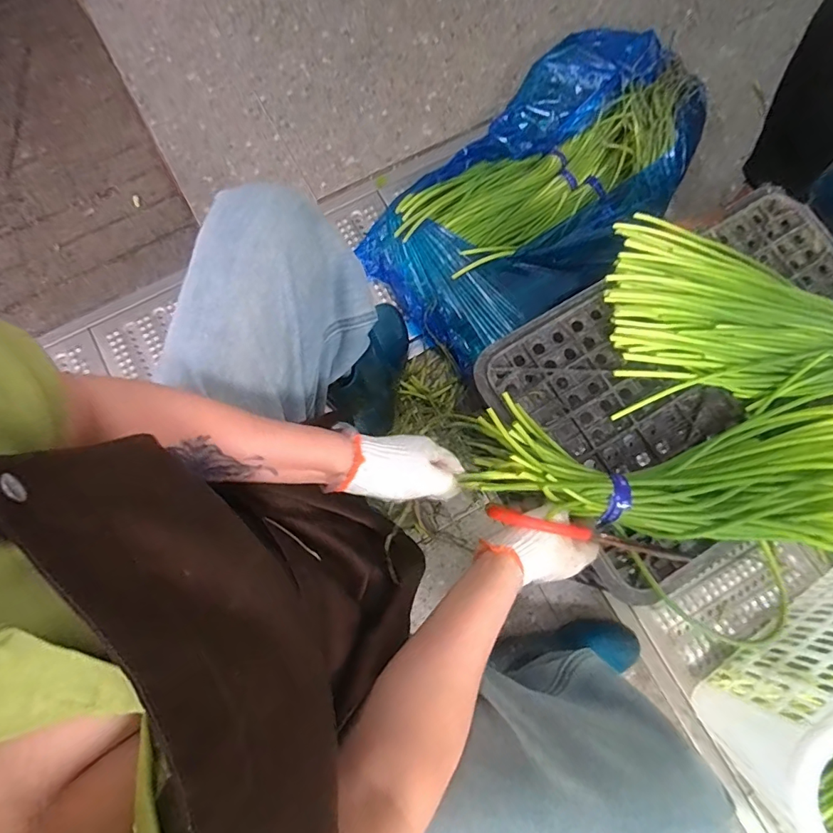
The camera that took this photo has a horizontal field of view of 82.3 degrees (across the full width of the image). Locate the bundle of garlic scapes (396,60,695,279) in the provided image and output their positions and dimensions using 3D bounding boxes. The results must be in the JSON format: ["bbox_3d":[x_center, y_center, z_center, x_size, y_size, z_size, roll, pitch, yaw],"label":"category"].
[{"bbox_3d":[0.224,-0.408,0.835,0.519,0.143,0.165,-31,80,-6],"label":"bundle of garlic scapes"}]

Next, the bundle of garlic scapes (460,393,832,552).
[{"bbox_3d":[0.296,0.063,0.513,0.478,0.068,0.162,3,78,-6],"label":"bundle of garlic scapes"}]

